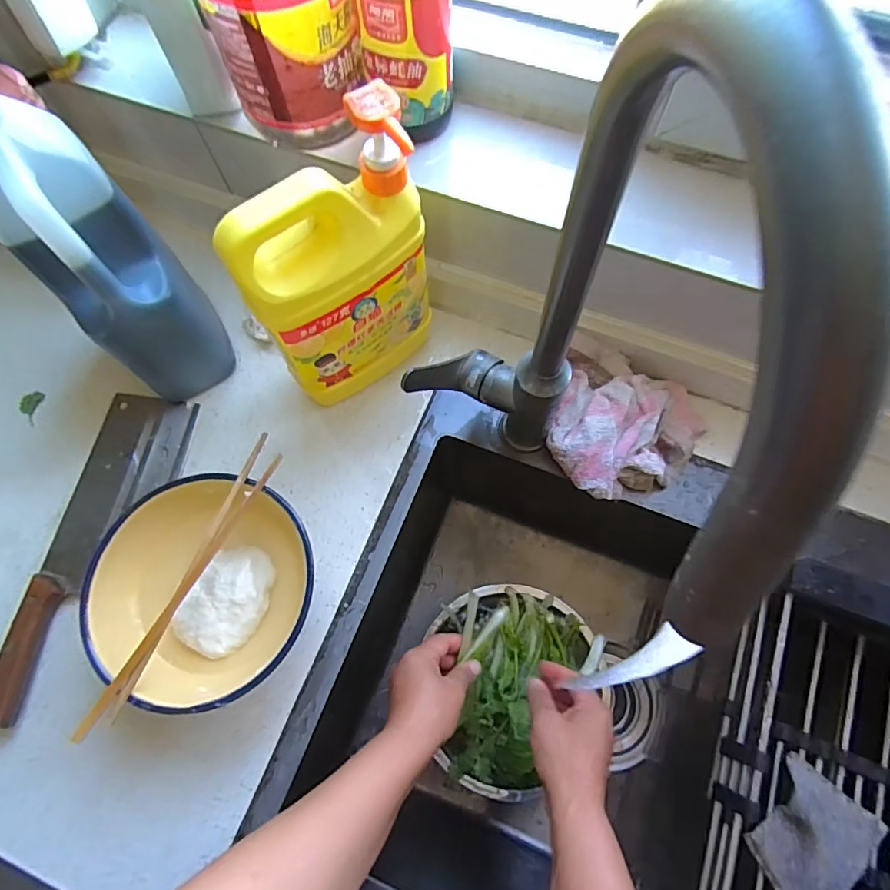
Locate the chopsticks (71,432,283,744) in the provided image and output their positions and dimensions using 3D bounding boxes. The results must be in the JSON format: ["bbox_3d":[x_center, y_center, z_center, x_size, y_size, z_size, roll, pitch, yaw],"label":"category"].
[{"bbox_3d":[-0.193,0.099,0.392,0.023,0.012,0.236,24,74,10],"label":"chopsticks"}]

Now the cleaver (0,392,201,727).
[{"bbox_3d":[-0.310,0.090,0.461,0.087,0.014,0.292,10,72,5],"label":"cleaver"}]

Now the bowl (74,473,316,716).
[{"bbox_3d":[-0.185,0.117,0.421,0.161,0.078,0.164,-1,71,2],"label":"bowl"}]

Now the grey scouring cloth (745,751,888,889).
[{"bbox_3d":[0.312,0.341,0.439,0.085,0.025,0.108,39,77,13],"label":"grey scouring cloth"}]

